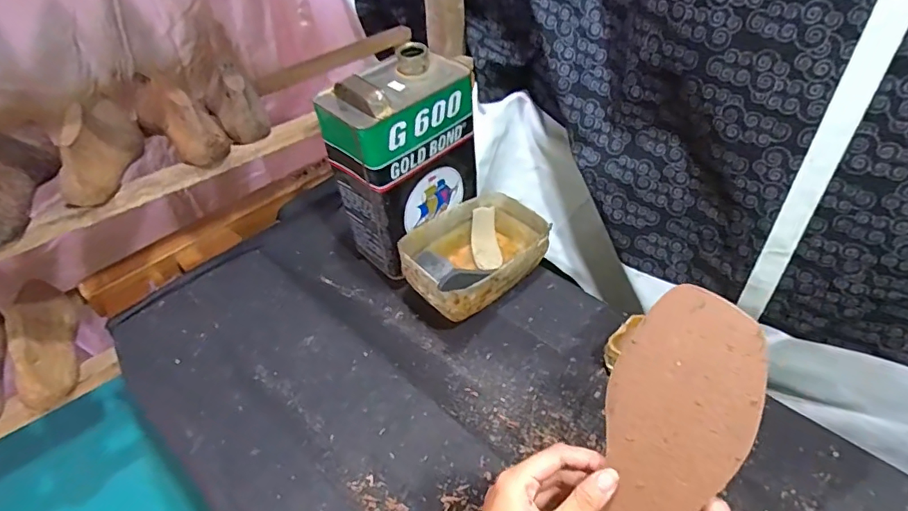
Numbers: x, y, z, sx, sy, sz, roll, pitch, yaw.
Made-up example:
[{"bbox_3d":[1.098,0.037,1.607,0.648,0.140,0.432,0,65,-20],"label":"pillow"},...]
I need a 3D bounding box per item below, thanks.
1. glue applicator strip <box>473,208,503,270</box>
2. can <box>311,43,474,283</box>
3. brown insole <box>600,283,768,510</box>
[{"bbox_3d":[0.043,-0.023,0.690,0.037,0.015,0.087,-4,76,-1],"label":"glue applicator strip"},{"bbox_3d":[-0.060,-0.112,0.644,0.107,0.245,0.162,30,52,31],"label":"can"},{"bbox_3d":[0.126,0.140,0.321,0.081,0.014,0.237,20,89,23],"label":"brown insole"}]

